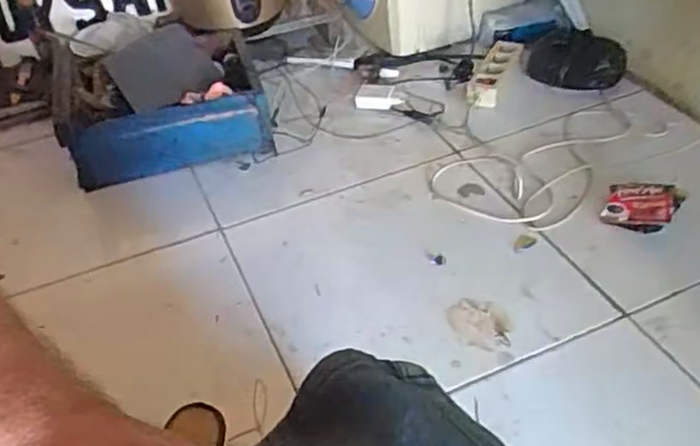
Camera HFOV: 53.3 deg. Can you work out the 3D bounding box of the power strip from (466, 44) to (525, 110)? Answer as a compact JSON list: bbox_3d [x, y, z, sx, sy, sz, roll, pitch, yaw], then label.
[{"bbox_3d":[0.255,-0.268,1.246,0.060,0.032,0.189,14,44,21],"label":"power strip"}]

